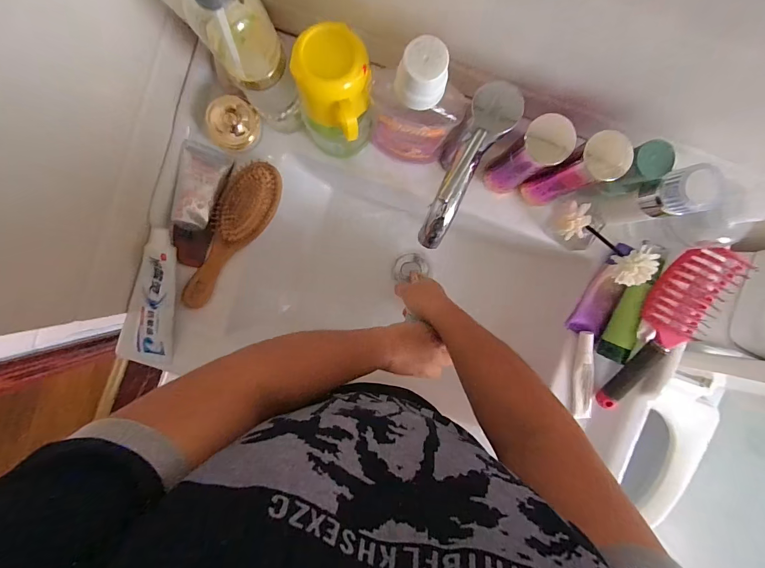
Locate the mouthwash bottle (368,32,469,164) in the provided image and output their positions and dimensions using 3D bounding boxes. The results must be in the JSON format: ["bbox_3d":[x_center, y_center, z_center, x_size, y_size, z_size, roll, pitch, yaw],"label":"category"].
[{"bbox_3d":[0.032,-0.175,0.382,0.085,0.201,0.041,-1,93,0],"label":"mouthwash bottle"}]

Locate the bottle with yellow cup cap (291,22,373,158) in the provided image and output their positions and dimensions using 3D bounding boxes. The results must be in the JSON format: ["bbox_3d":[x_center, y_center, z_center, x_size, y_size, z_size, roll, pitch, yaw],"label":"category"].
[{"bbox_3d":[-0.049,-0.198,0.400,0.077,0.154,0.073,0,93,0],"label":"bottle with yellow cup cap"}]

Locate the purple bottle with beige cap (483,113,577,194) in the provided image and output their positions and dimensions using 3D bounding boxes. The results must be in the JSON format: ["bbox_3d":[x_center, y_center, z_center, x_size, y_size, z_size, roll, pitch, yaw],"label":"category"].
[{"bbox_3d":[0.158,-0.138,0.410,0.041,0.144,0.043,0,93,0],"label":"purple bottle with beige cap"}]

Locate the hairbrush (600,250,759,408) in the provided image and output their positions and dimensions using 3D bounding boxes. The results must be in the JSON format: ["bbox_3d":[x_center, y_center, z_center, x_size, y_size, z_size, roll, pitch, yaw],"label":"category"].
[{"bbox_3d":[0.364,0.062,0.477,0.080,0.071,0.233,22,93,-1],"label":"hairbrush"}]

